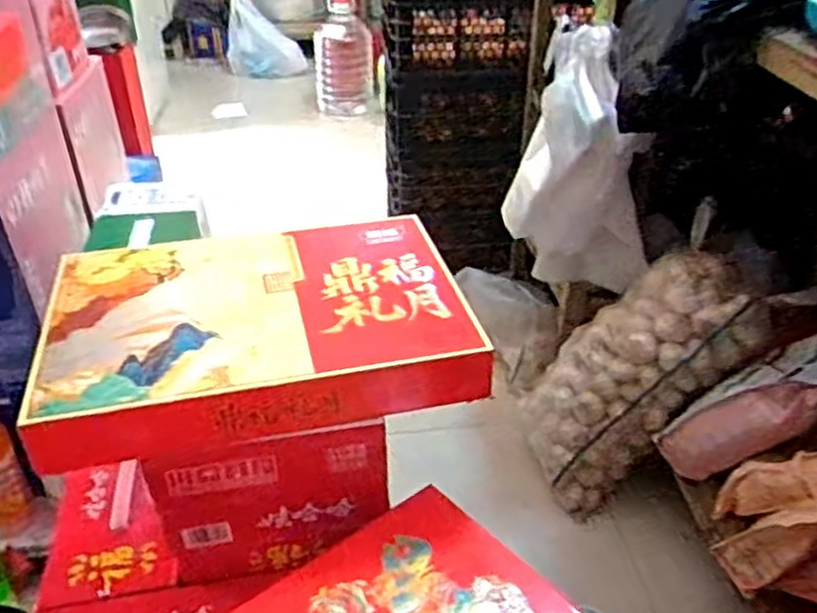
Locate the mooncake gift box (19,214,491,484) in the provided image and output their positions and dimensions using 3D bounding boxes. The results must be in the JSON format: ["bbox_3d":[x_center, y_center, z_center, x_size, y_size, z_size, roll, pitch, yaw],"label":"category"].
[{"bbox_3d":[-0.138,0.021,0.678,0.374,0.057,0.294,-10,35,-13],"label":"mooncake gift box"}]

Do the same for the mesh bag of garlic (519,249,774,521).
[{"bbox_3d":[0.375,0.107,1.234,0.148,0.470,0.215,25,29,-18],"label":"mesh bag of garlic"}]

